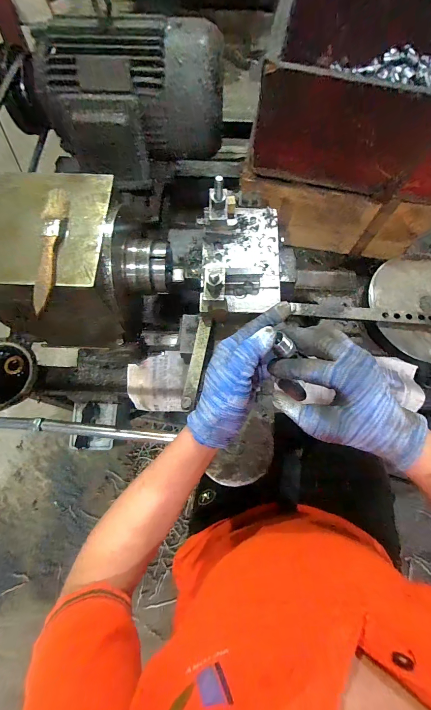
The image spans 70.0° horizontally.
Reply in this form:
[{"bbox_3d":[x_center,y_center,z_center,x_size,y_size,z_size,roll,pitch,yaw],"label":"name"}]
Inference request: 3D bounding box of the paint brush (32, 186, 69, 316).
[{"bbox_3d":[-0.178,-0.118,0.334,0.025,0.006,0.155,-3,72,-2],"label":"paint brush"}]

